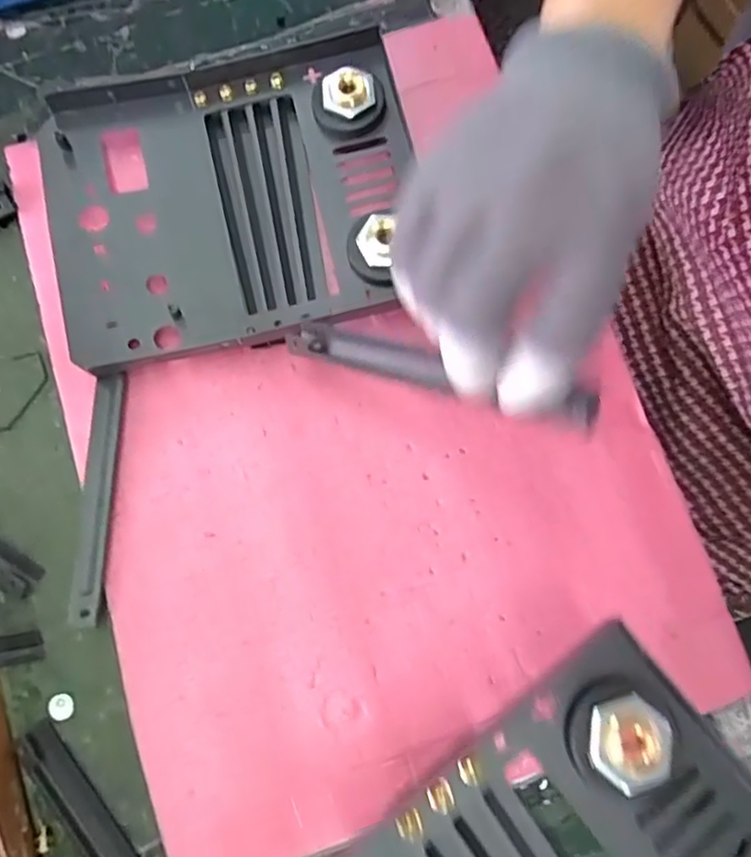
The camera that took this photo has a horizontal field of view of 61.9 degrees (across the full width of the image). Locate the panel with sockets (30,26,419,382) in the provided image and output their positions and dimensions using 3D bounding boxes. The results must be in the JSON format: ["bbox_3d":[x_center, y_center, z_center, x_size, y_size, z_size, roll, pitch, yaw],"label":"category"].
[{"bbox_3d":[-0.073,-0.119,0.328,0.184,0.031,0.154,-13,79,-2],"label":"panel with sockets"}]

